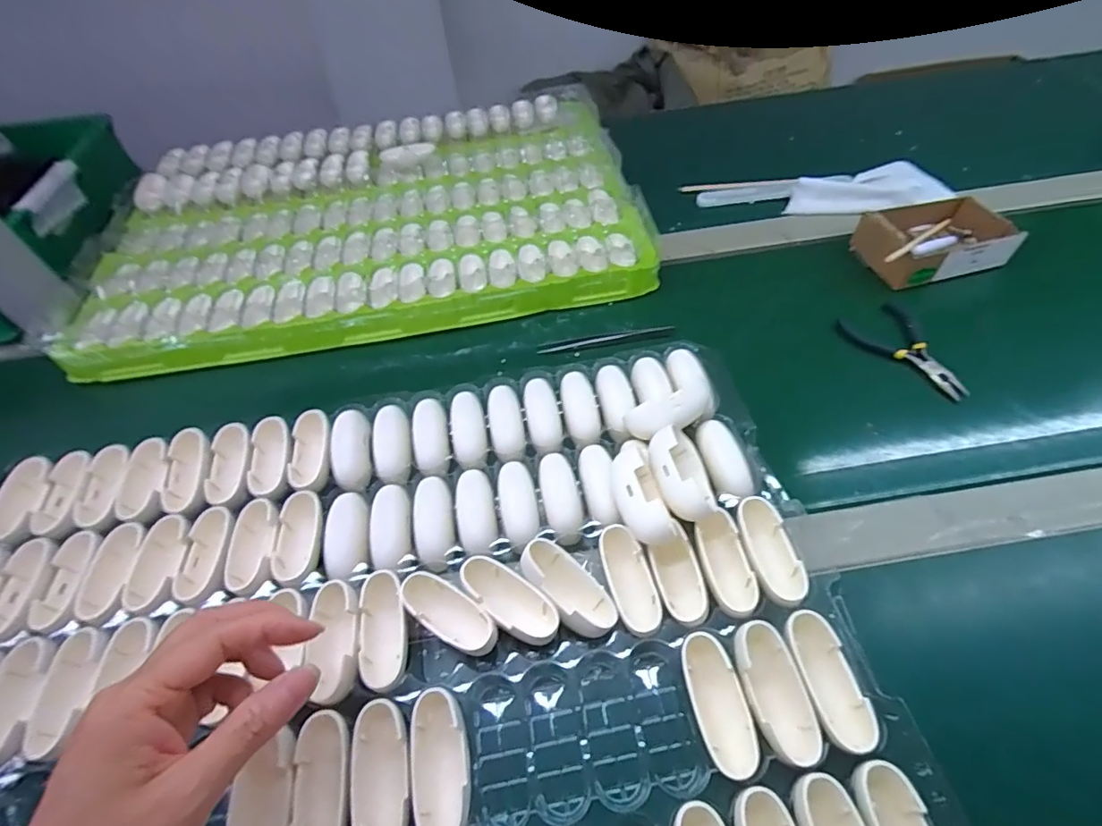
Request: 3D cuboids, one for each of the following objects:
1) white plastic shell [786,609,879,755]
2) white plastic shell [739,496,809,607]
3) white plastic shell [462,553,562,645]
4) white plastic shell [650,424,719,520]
[{"bbox_3d":[0.154,0.149,0.288,0.028,0.024,0.068,-12,54,-2],"label":"white plastic shell"},{"bbox_3d":[0.140,0.089,0.333,0.029,0.019,0.069,-8,54,1],"label":"white plastic shell"},{"bbox_3d":[-0.026,0.115,0.319,0.068,0.016,0.029,35,62,13],"label":"white plastic shell"},{"bbox_3d":[0.089,0.041,0.354,0.036,0.029,0.067,-6,54,3],"label":"white plastic shell"}]

